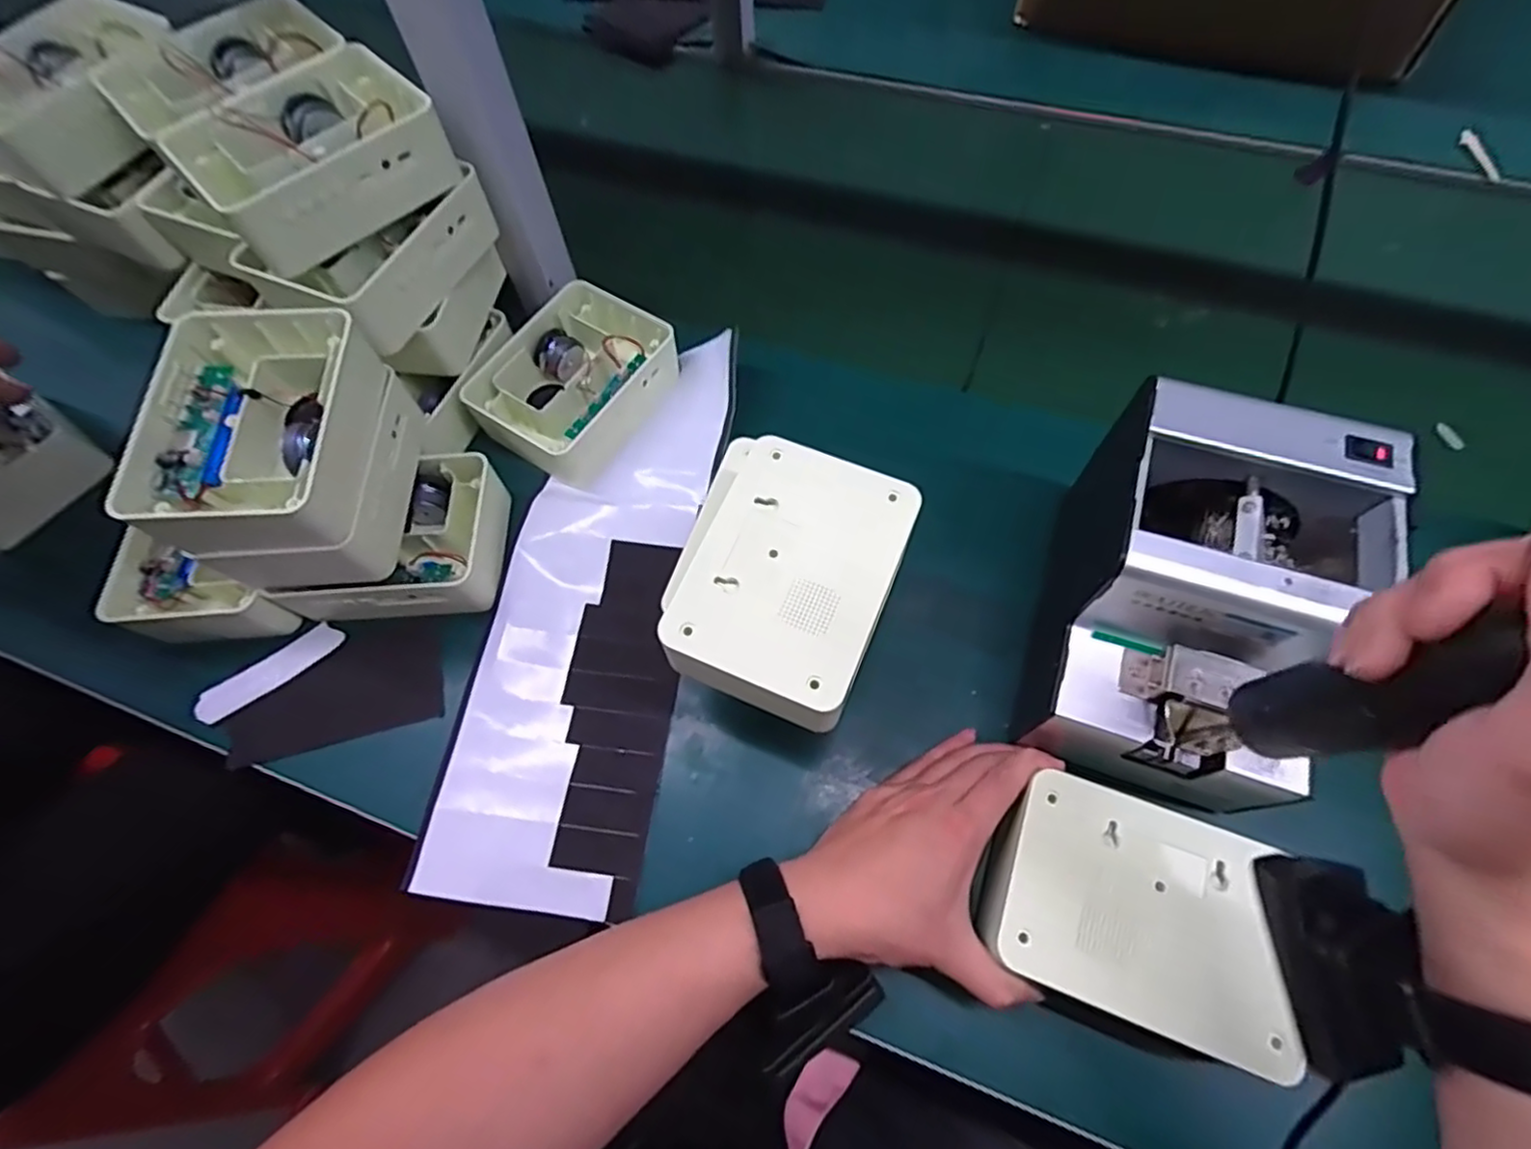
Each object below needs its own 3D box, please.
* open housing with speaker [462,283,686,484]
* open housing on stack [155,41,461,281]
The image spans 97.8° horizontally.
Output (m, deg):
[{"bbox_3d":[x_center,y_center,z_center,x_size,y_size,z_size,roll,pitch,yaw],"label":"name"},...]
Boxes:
[{"bbox_3d":[-0.149,-0.151,0.527,0.113,0.048,0.151,30,69,16],"label":"open housing with speaker"},{"bbox_3d":[-0.290,-0.270,0.434,0.110,0.046,0.148,38,71,19],"label":"open housing on stack"}]

